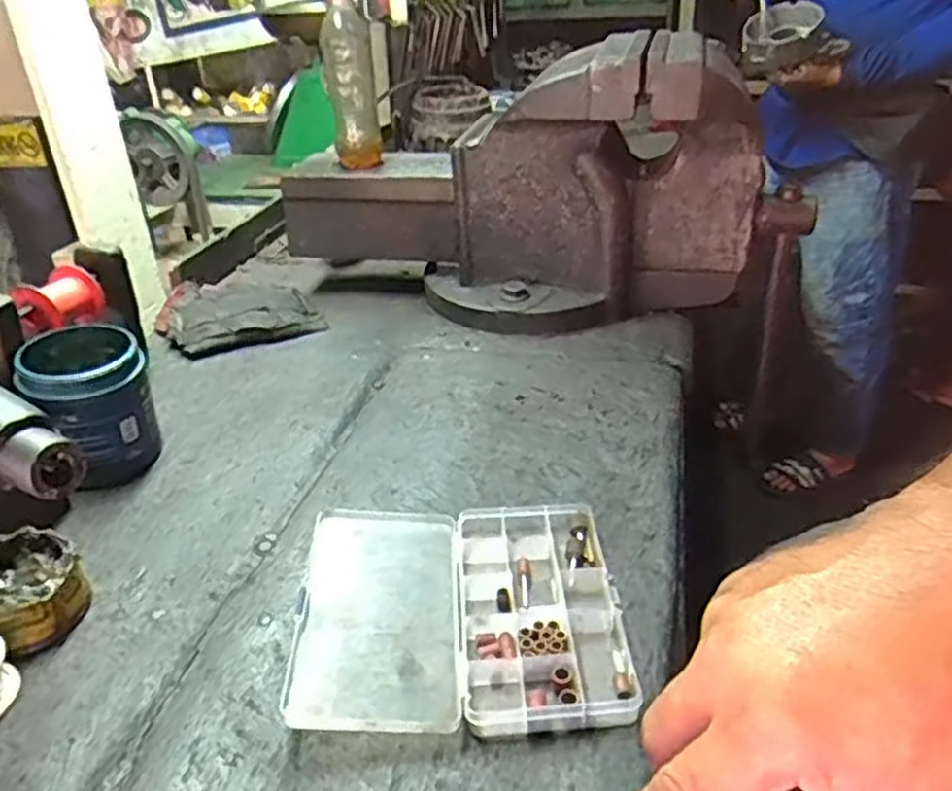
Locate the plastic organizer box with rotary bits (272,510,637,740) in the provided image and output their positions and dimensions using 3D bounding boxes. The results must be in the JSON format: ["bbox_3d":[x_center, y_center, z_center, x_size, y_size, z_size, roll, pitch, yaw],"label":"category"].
[{"bbox_3d":[-0.010,0.134,0.491,0.197,0.022,0.178,-1,31,-1],"label":"plastic organizer box with rotary bits"}]

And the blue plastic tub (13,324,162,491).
[{"bbox_3d":[-0.313,0.006,0.627,0.091,0.103,0.096,-22,37,-31],"label":"blue plastic tub"}]

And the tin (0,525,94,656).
[{"bbox_3d":[-0.291,0.123,0.489,0.079,0.043,0.076,-1,31,0],"label":"tin"}]

